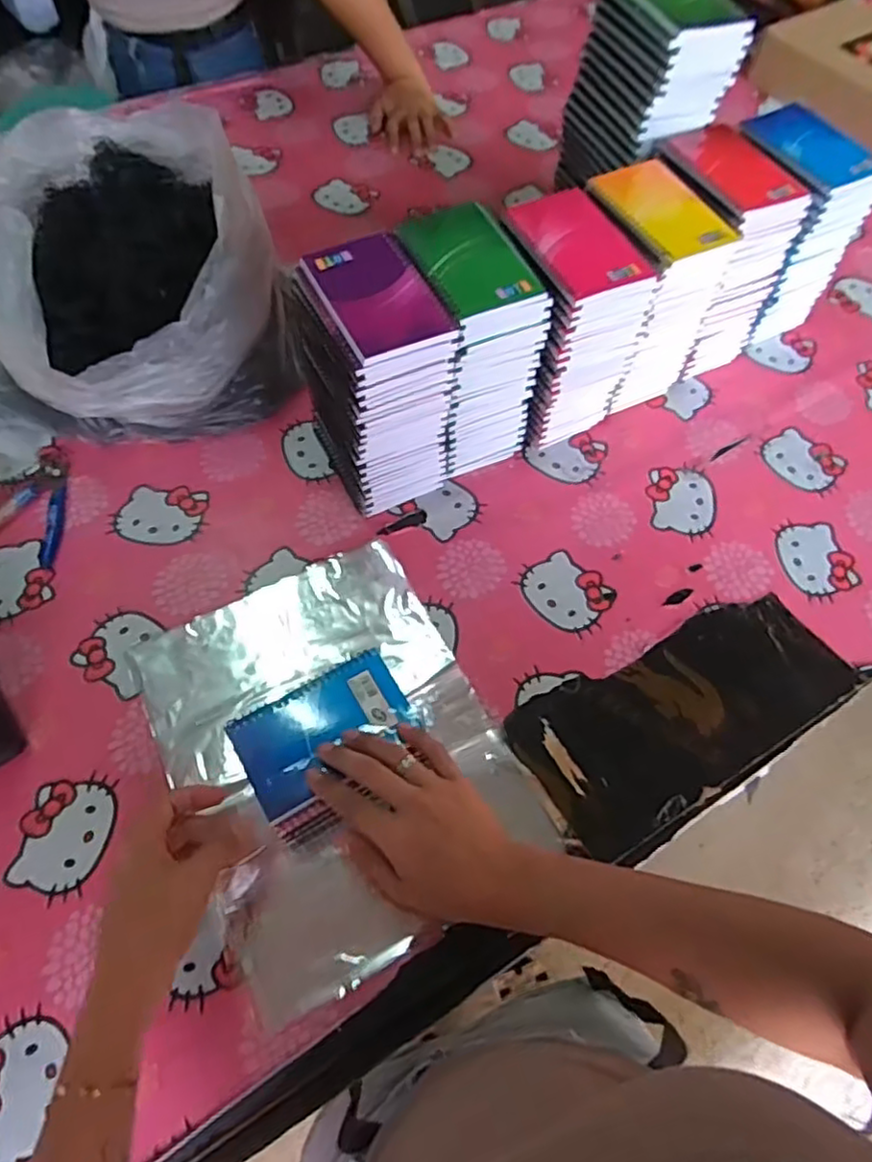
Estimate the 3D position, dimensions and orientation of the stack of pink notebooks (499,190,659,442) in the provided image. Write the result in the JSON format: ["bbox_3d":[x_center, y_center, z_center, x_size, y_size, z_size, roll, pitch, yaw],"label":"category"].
[{"bbox_3d":[0.121,-0.247,0.673,0.102,0.201,0.136,-25,65,-15],"label":"stack of pink notebooks"}]

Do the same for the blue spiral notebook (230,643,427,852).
[{"bbox_3d":[-0.077,0.123,0.511,0.129,0.014,0.104,-28,65,-16],"label":"blue spiral notebook"}]

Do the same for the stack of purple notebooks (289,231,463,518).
[{"bbox_3d":[-0.052,-0.177,0.621,0.096,0.208,0.126,-25,65,-15],"label":"stack of purple notebooks"}]

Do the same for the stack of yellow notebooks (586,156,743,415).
[{"bbox_3d":[0.202,-0.291,0.697,0.104,0.202,0.138,-25,65,-15],"label":"stack of yellow notebooks"}]

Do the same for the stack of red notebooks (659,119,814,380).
[{"bbox_3d":[0.281,-0.346,0.730,0.116,0.199,0.167,-25,65,-15],"label":"stack of red notebooks"}]

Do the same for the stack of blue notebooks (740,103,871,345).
[{"bbox_3d":[0.374,-0.391,0.765,0.113,0.202,0.144,-23,64,-14],"label":"stack of blue notebooks"}]

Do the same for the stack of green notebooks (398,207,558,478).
[{"bbox_3d":[0.025,-0.222,0.649,0.093,0.206,0.132,-24,64,-14],"label":"stack of green notebooks"}]

